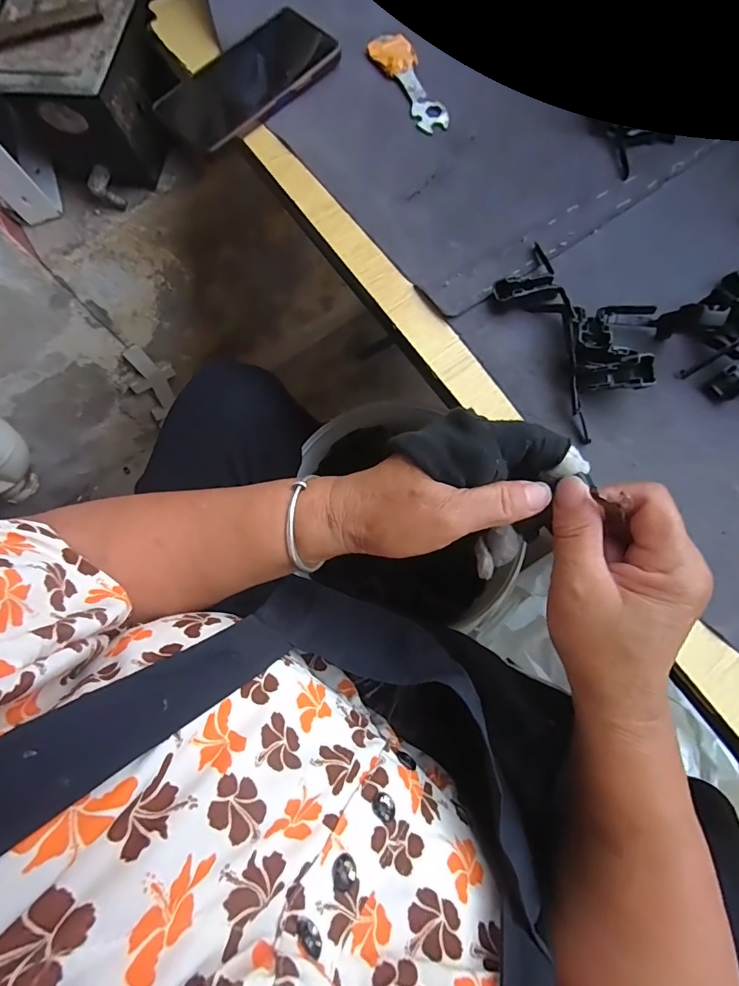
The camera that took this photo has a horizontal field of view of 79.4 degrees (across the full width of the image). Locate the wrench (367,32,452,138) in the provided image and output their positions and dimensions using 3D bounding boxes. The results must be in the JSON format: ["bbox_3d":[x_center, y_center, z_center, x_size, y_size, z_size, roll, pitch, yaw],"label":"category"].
[{"bbox_3d":[0.038,-0.370,0.398,0.040,0.006,0.118,-27,76,-6],"label":"wrench"}]

